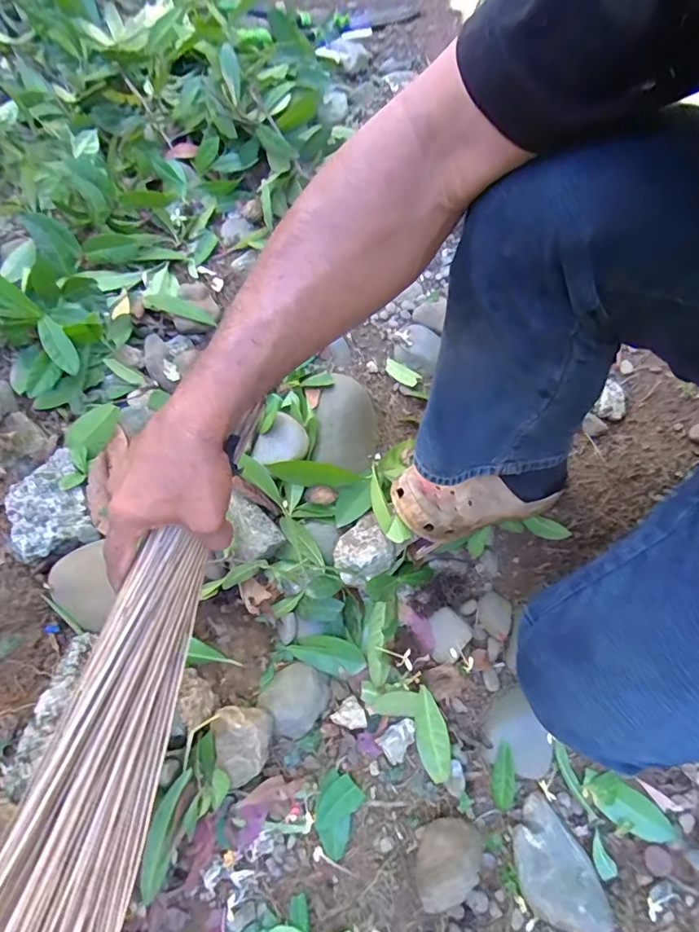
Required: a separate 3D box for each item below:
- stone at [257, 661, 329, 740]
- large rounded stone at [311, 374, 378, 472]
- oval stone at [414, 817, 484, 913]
[{"bbox_3d":[-0.061,0.248,0.537,0.063,0.032,0.072,31,71,14],"label":"stone"},{"bbox_3d":[-0.004,-0.053,0.678,0.081,0.063,0.129,-2,67,1],"label":"large rounded stone"},{"bbox_3d":[0.094,0.386,0.491,0.051,0.053,0.074,23,70,11],"label":"oval stone"}]

